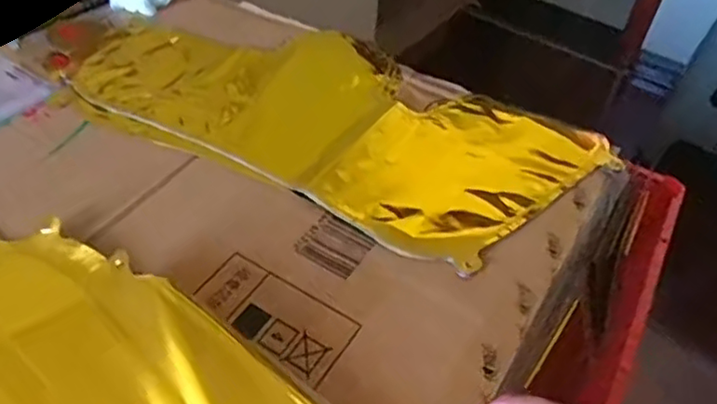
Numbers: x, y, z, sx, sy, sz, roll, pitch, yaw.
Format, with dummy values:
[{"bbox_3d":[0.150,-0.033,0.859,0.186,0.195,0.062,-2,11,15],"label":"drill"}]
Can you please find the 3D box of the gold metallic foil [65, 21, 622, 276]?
[{"bbox_3d":[-0.025,-0.069,0.482,0.378,0.015,0.177,24,50,15],"label":"gold metallic foil"}]

